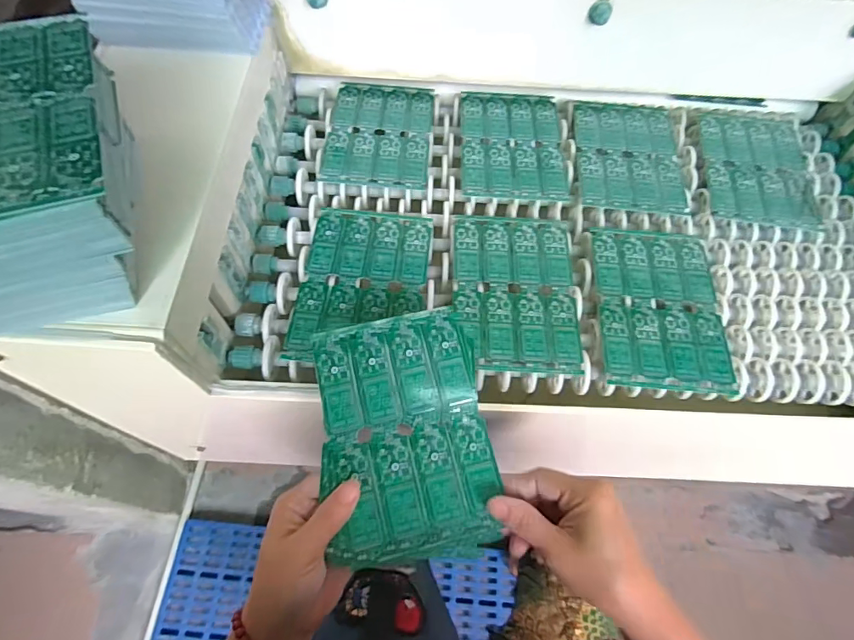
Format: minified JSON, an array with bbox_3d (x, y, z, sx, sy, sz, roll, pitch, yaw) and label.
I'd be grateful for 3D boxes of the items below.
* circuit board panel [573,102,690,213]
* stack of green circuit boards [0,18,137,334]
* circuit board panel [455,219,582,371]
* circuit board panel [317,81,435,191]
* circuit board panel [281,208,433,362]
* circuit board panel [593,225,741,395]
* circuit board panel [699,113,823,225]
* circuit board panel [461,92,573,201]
[{"bbox_3d":[0.245,-0.203,0.574,0.126,0.004,0.171,4,61,0],"label":"circuit board panel"},{"bbox_3d":[-0.266,-0.095,0.320,0.138,0.099,0.184,-18,64,-11],"label":"stack of green circuit boards"},{"bbox_3d":[0.087,-0.032,0.473,0.120,0.007,0.174,3,62,-1],"label":"circuit board panel"},{"bbox_3d":[-0.056,-0.227,0.572,0.120,0.008,0.170,5,61,-1],"label":"circuit board panel"},{"bbox_3d":[-0.062,-0.039,0.469,0.120,0.006,0.176,6,61,1],"label":"circuit board panel"},{"bbox_3d":[0.231,-0.016,0.473,0.121,0.007,0.177,6,63,1],"label":"circuit board panel"},{"bbox_3d":[0.405,-0.193,0.582,0.135,0.008,0.178,7,63,1],"label":"circuit board panel"},{"bbox_3d":[0.104,-0.217,0.572,0.123,0.004,0.174,1,61,-1],"label":"circuit board panel"}]

